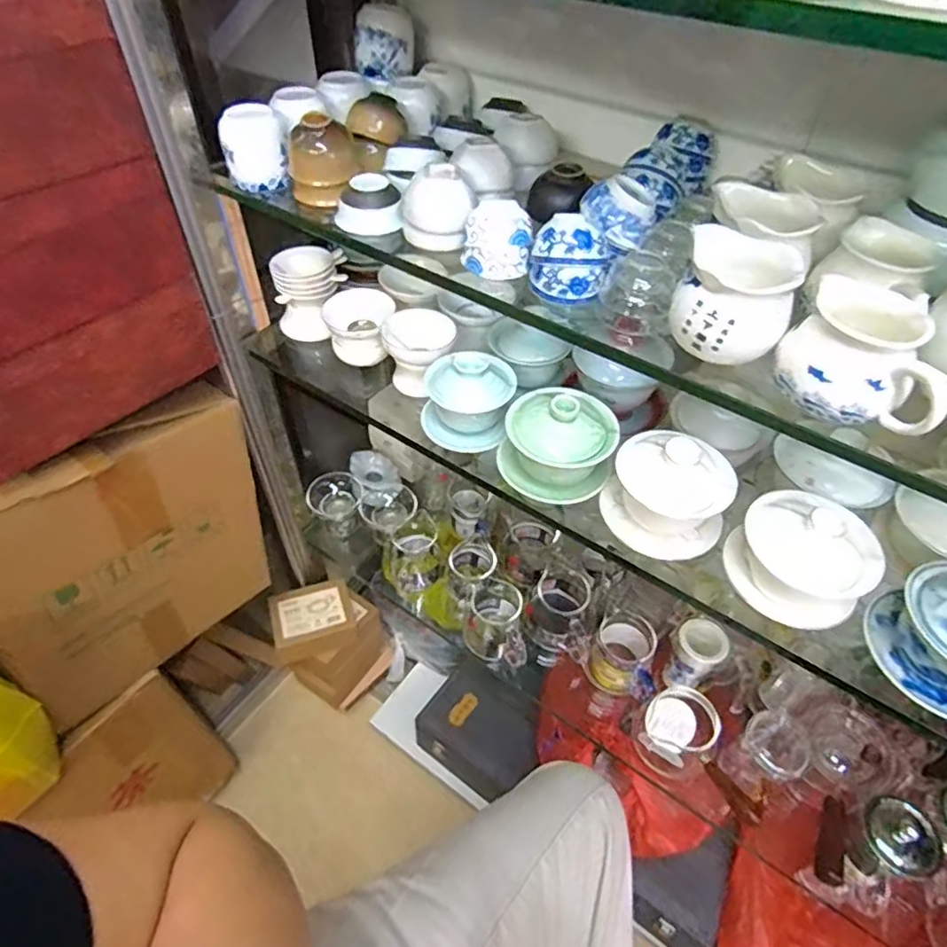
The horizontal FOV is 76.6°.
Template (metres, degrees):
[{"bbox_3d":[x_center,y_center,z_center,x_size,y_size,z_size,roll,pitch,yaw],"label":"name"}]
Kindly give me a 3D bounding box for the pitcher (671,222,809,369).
[{"bbox_3d":[0.171,-0.113,0.395,0.072,0.058,0.071,17,51,13],"label":"pitcher"}]

